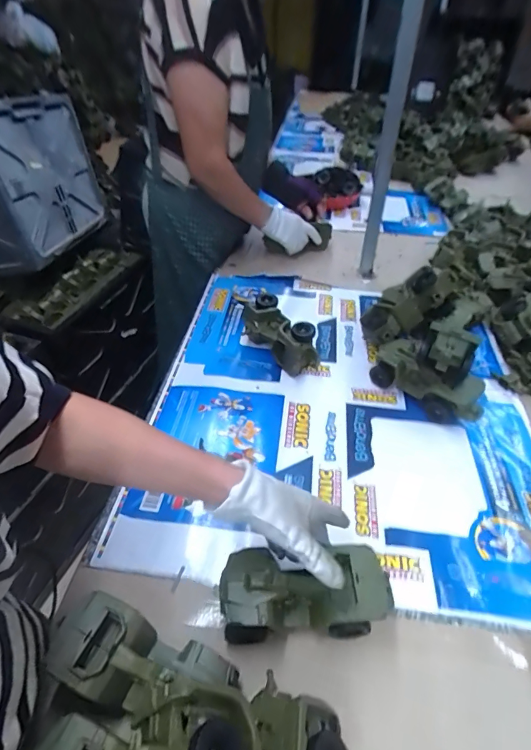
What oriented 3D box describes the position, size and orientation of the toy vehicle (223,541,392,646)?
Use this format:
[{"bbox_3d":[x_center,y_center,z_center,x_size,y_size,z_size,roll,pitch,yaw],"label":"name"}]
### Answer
[{"bbox_3d":[0.041,0.237,0.461,0.175,0.071,0.083,-1,43,-3],"label":"toy vehicle"}]

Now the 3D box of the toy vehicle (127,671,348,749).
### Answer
[{"bbox_3d":[-0.021,0.291,0.334,0.174,0.078,0.089,31,36,-25],"label":"toy vehicle"}]

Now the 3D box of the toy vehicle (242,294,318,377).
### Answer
[{"bbox_3d":[0.031,-0.070,0.789,0.065,0.084,0.172,-28,50,-27],"label":"toy vehicle"}]

